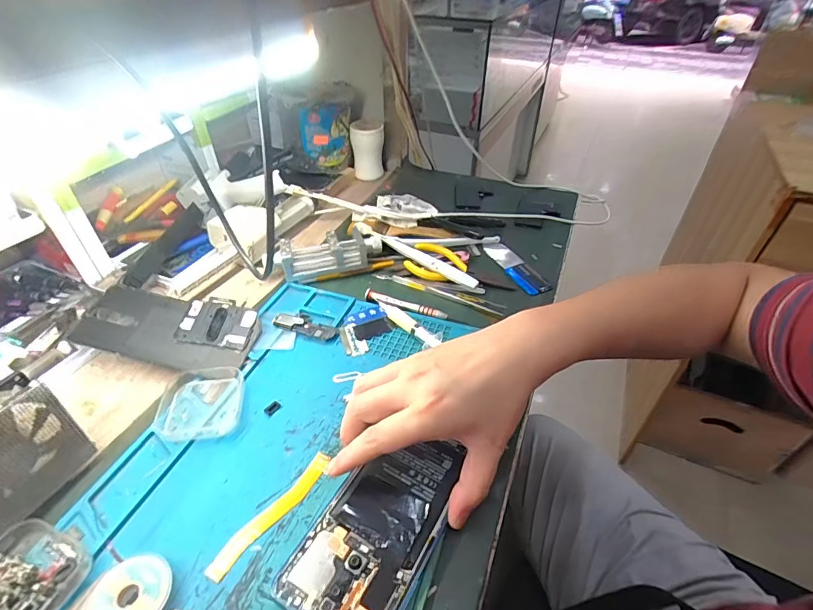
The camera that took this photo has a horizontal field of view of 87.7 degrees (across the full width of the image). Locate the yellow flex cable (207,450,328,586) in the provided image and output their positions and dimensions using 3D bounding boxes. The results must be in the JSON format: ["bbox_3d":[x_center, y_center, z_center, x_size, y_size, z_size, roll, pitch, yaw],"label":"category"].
[{"bbox_3d":[-0.093,0.144,0.296,0.016,0.005,0.100,29,48,28],"label":"yellow flex cable"}]

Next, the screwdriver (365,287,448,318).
[{"bbox_3d":[-0.002,0.000,0.458,0.094,0.009,0.012,15,43,14],"label":"screwdriver"}]

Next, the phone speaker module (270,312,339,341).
[{"bbox_3d":[-0.104,0.020,0.435,0.069,0.005,0.026,12,43,12],"label":"phone speaker module"}]

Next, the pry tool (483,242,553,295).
[{"bbox_3d":[0.133,-0.046,0.516,0.035,0.005,0.106,-16,44,-19],"label":"pry tool"}]

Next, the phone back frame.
[{"bbox_3d":[-0.226,0.022,0.409,0.155,0.008,0.078,10,50,-1],"label":"phone back frame"}]

